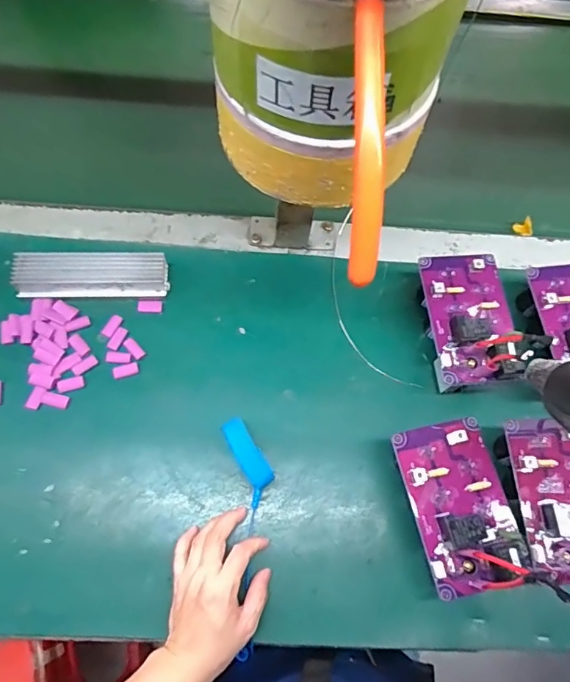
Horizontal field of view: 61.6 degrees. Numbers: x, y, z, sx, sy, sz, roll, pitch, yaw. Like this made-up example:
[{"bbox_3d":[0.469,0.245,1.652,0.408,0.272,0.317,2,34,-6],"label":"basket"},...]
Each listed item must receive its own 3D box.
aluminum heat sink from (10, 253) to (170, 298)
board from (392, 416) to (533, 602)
[{"bbox_3d":[-0.207,-0.068,0.516,0.155,0.037,0.042,-1,69,-3],"label":"aluminum heat sink"},{"bbox_3d":[0.152,0.138,0.411,0.085,0.025,0.138,-9,70,-8],"label":"board"}]

